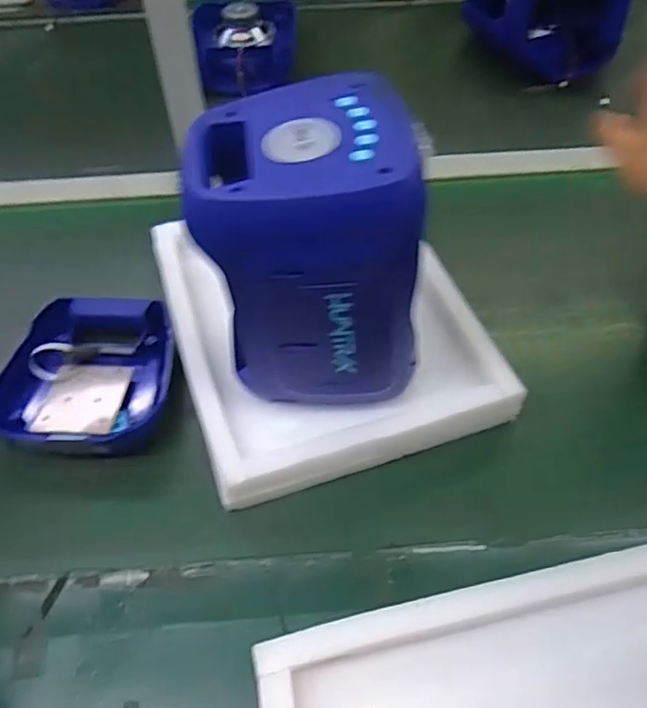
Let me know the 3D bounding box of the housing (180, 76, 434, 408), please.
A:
[{"bbox_3d":[-0.015,-0.077,0.505,0.156,0.231,0.140,-8,48,-5],"label":"housing"}]

